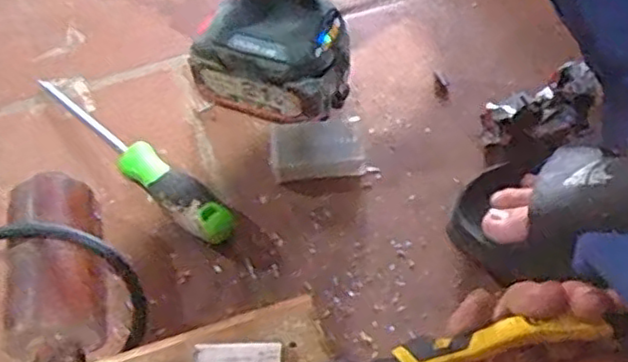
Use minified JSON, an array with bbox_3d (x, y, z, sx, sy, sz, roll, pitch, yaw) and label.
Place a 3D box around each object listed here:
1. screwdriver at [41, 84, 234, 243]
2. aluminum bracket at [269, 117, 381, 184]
[{"bbox_3d":[-0.145,-0.026,0.522,0.224,0.033,0.029,39,65,25],"label":"screwdriver"},{"bbox_3d":[0.004,-0.025,0.520,0.073,0.019,0.048,-7,55,-2],"label":"aluminum bracket"}]

